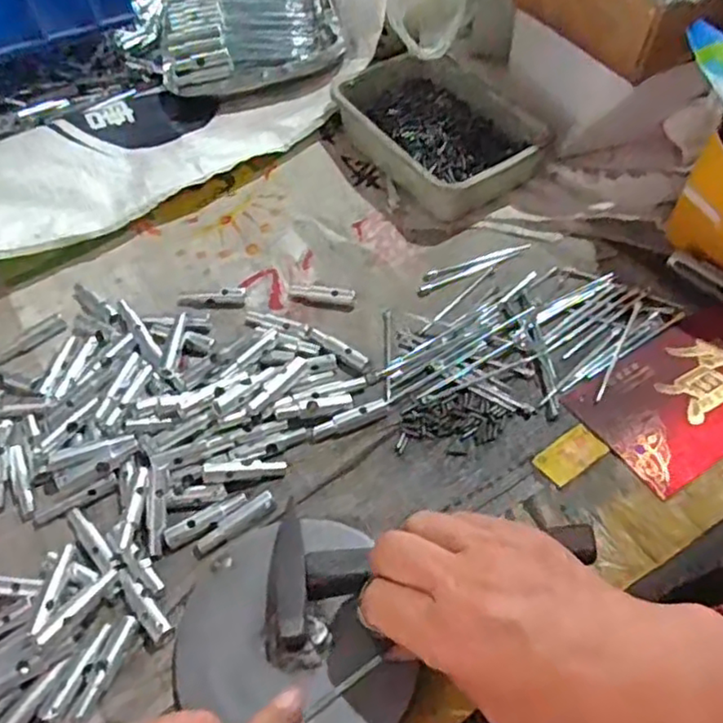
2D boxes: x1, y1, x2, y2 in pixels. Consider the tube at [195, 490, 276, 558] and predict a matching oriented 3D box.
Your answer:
[{"bbox_3d":[-0.075,0.095,0.379,0.053,0.007,0.012,-31,60,-16],"label":"tube"}]

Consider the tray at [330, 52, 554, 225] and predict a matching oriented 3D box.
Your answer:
[{"bbox_3d":[0.064,-0.207,0.559,0.127,0.040,0.190,-30,60,-16],"label":"tray"}]

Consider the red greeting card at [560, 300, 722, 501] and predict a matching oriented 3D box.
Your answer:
[{"bbox_3d":[0.219,0.014,0.419,0.157,0.005,0.086,-30,60,-15],"label":"red greeting card"}]

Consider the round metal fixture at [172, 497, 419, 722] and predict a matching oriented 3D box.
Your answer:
[{"bbox_3d":[-0.038,0.142,0.334,0.112,0.029,0.126,-29,60,-15],"label":"round metal fixture"}]

